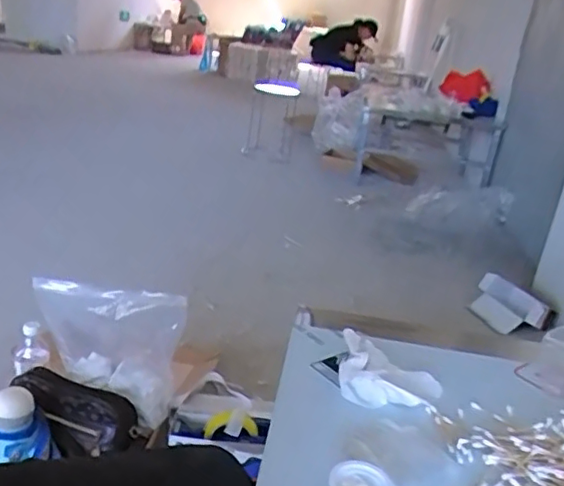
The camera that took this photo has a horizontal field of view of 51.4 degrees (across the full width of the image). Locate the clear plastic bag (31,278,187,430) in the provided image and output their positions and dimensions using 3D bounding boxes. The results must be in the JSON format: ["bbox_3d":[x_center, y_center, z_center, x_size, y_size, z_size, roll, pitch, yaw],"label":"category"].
[{"bbox_3d":[-0.352,0.193,1.142,0.319,0.256,0.093,12,22,14],"label":"clear plastic bag"}]

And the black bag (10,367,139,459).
[{"bbox_3d":[-0.393,0.313,1.099,0.248,0.095,0.103,25,25,11],"label":"black bag"}]

